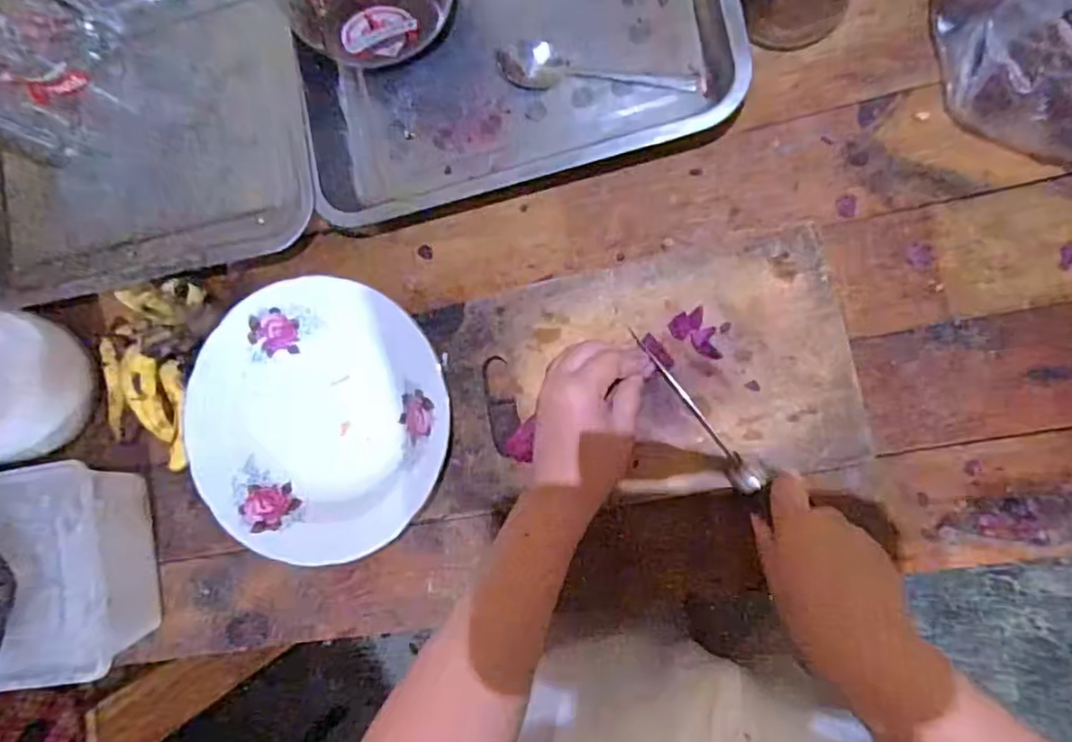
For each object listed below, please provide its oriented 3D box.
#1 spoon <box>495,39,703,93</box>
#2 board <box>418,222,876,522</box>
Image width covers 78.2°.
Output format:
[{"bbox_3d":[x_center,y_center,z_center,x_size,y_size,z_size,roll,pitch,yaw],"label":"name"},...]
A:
[{"bbox_3d":[0.044,-0.226,0.504,0.160,0.022,0.032,16,90,9],"label":"spoon"},{"bbox_3d":[0.067,0.008,0.496,0.318,0.018,0.170,-12,85,8],"label":"board"}]

